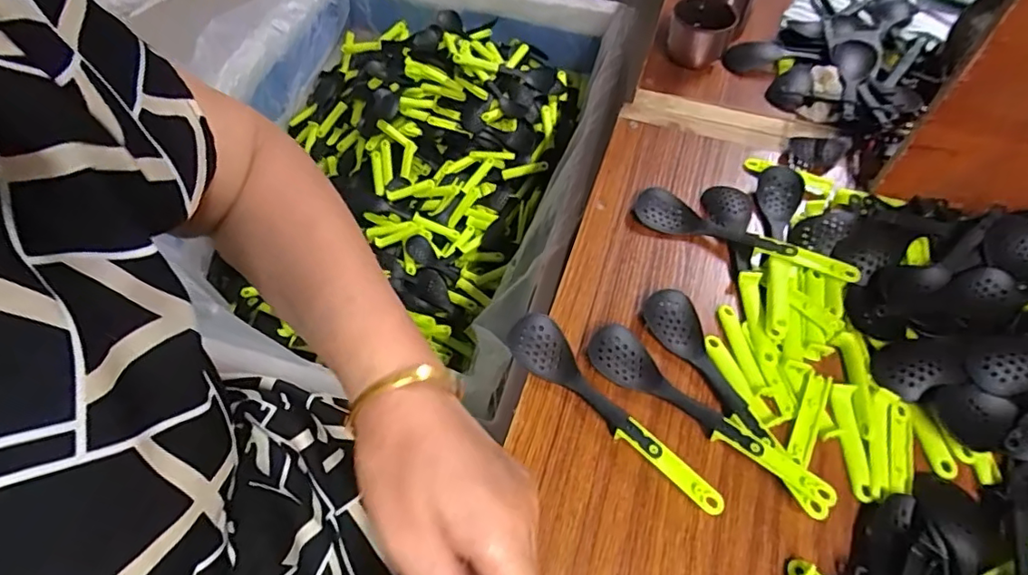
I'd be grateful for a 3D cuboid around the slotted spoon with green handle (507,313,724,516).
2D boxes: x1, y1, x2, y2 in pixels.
[{"bbox_3d":[0.064,0.084,0.379,0.037,0.015,0.173,-36,65,-21],"label":"slotted spoon with green handle"}]

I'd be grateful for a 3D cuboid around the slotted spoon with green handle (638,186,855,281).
[{"bbox_3d":[0.188,-0.046,0.463,0.176,0.024,0.036,21,60,12],"label":"slotted spoon with green handle"}]

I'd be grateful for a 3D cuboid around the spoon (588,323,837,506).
[{"bbox_3d":[0.130,0.080,0.382,0.174,0.020,0.038,33,63,18],"label":"spoon"}]

